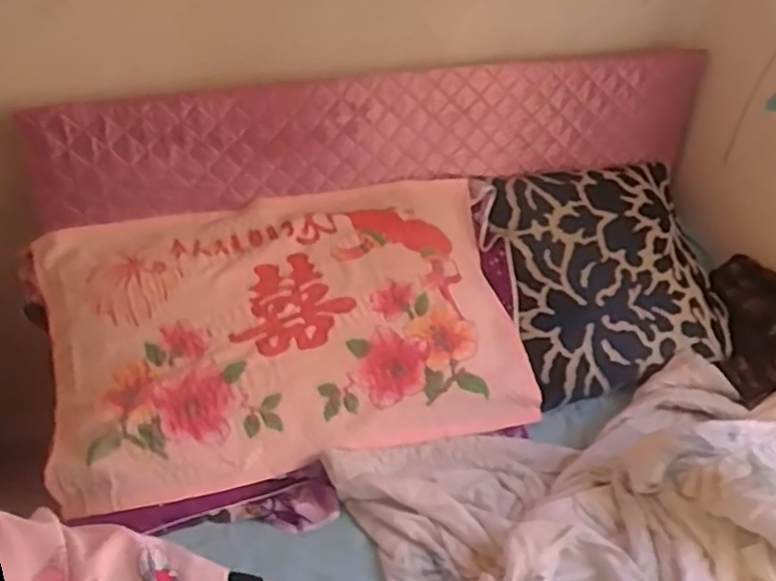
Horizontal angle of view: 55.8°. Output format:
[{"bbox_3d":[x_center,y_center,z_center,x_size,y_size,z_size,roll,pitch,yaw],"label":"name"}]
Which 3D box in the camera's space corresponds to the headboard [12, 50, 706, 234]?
[{"bbox_3d":[0.025,-0.277,1.285,1.221,0.202,0.130,-7,46,-15],"label":"headboard"}]

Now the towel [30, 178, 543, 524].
[{"bbox_3d":[-0.149,0.046,1.147,0.717,0.074,0.467,-10,64,-16],"label":"towel"}]

